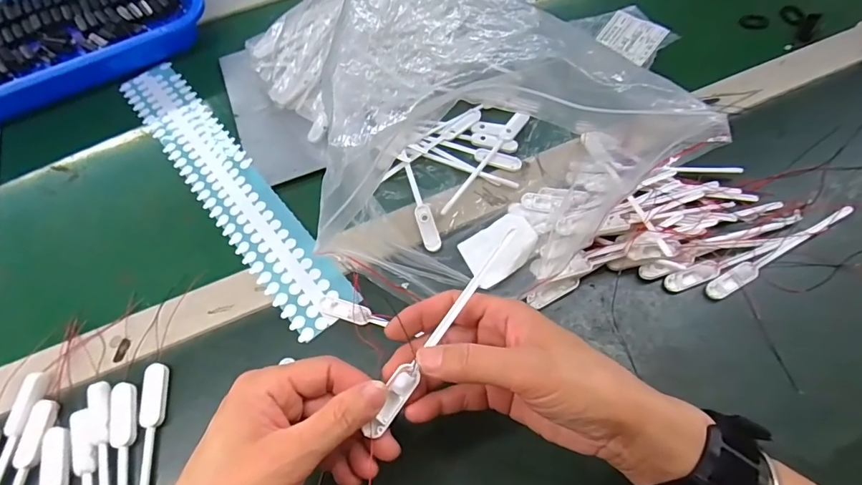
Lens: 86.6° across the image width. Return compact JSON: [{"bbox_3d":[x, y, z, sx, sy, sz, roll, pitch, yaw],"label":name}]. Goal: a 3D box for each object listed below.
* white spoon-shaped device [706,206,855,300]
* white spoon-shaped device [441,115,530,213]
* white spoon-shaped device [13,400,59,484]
[{"bbox_3d":[0.280,0.007,0.364,0.139,0.011,0.015,-26,65,-10],"label":"white spoon-shaped device"},{"bbox_3d":[0.052,-0.075,0.427,0.014,0.009,0.139,30,69,17],"label":"white spoon-shaped device"},{"bbox_3d":[-0.286,0.183,0.308,0.018,0.005,0.144,0,63,3],"label":"white spoon-shaped device"}]

